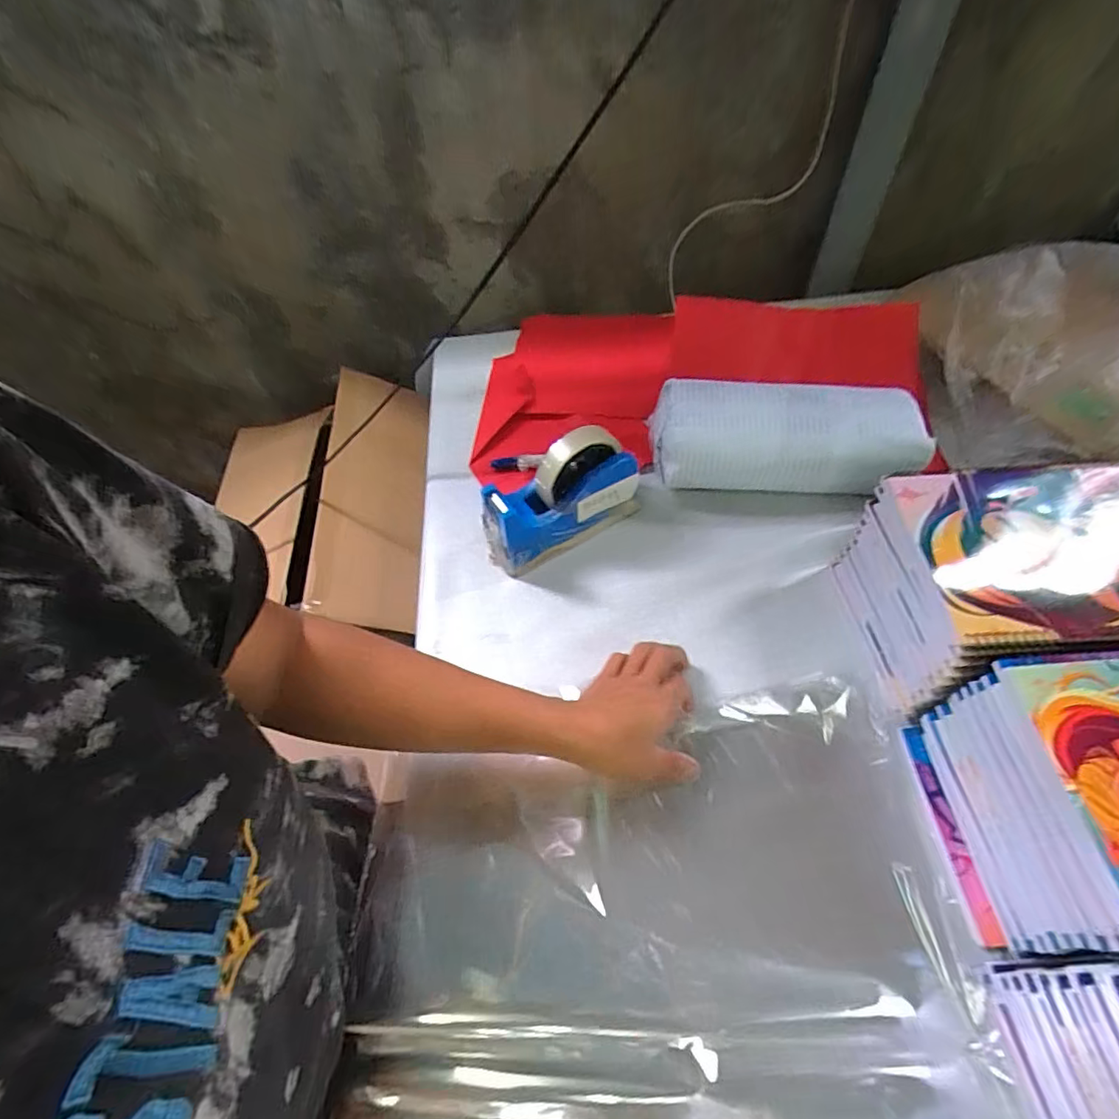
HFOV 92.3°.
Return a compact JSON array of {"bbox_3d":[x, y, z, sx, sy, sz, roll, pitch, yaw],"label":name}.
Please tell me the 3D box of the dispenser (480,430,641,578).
[{"bbox_3d":[-0.001,-0.062,0.524,0.155,0.109,0.052,-30,60,-14],"label":"dispenser"}]

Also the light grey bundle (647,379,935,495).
[{"bbox_3d":[0.227,-0.122,0.561,0.251,0.088,0.091,6,58,8],"label":"light grey bundle"}]

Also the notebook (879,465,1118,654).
[{"bbox_3d":[0.371,-0.006,0.404,0.198,0.018,0.151,-3,57,2],"label":"notebook"}]

